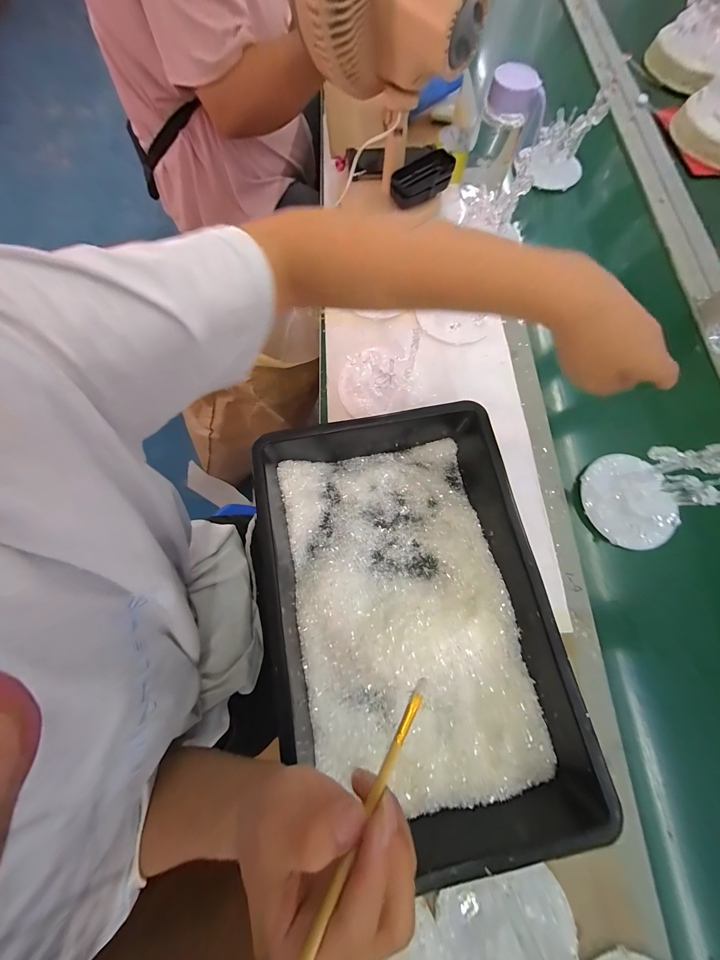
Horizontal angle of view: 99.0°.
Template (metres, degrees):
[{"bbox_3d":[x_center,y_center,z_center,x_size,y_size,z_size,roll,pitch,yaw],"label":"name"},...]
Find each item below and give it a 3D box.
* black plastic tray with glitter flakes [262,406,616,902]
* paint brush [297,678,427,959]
[{"bbox_3d":[0.044,0.113,0.344,0.306,0.096,0.447,-6,75,-4],"label":"black plastic tray with glitter flakes"},{"bbox_3d":[0.001,0.190,0.166,0.006,0.006,0.163,36,55,7],"label":"paint brush"}]

